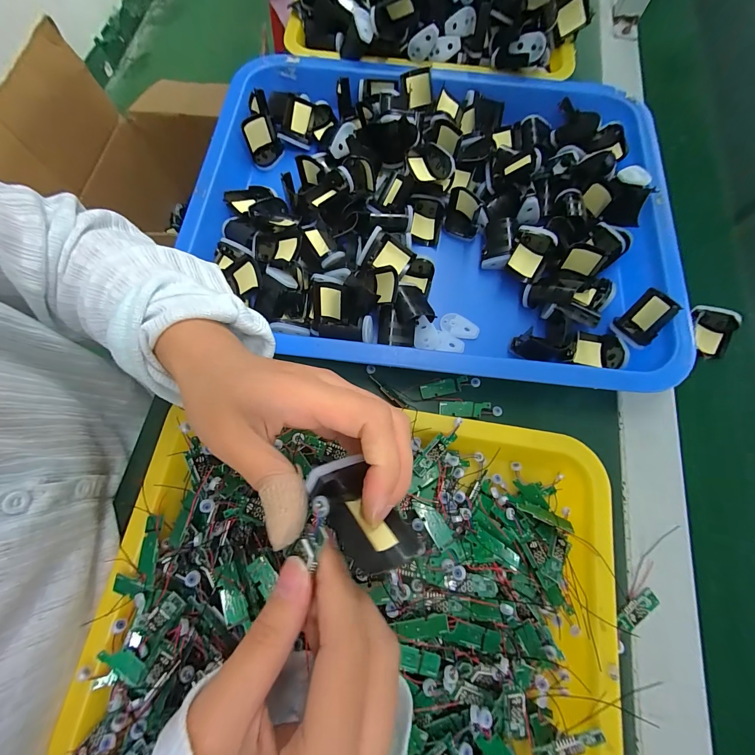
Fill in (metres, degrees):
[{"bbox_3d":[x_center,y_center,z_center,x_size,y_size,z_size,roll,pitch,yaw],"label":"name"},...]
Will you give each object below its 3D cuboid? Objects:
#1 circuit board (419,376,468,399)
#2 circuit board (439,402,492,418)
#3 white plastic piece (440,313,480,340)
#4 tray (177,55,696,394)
[{"bbox_3d":[0.059,0.009,0.295,0.042,0.006,0.013,-14,74,-5],"label":"circuit board"},{"bbox_3d":[0.074,0.027,0.289,0.042,0.004,0.013,2,99,2],"label":"circuit board"},{"bbox_3d":[0.075,-0.047,0.307,0.035,0.004,0.019,18,74,5],"label":"white plastic piece"},{"bbox_3d":[0.052,-0.159,0.323,0.425,0.048,0.328,7,73,2],"label":"tray"}]

